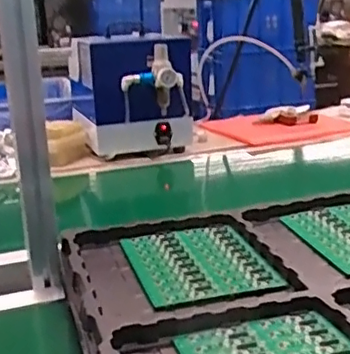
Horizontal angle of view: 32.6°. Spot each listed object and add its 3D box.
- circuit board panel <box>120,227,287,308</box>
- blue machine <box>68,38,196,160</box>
[{"bbox_3d":[0.031,0.114,0.811,0.170,0.012,0.197,-7,17,-14],"label":"circuit board panel"},{"bbox_3d":[-0.105,-0.207,1.489,0.277,0.262,0.251,-6,17,-10],"label":"blue machine"}]

